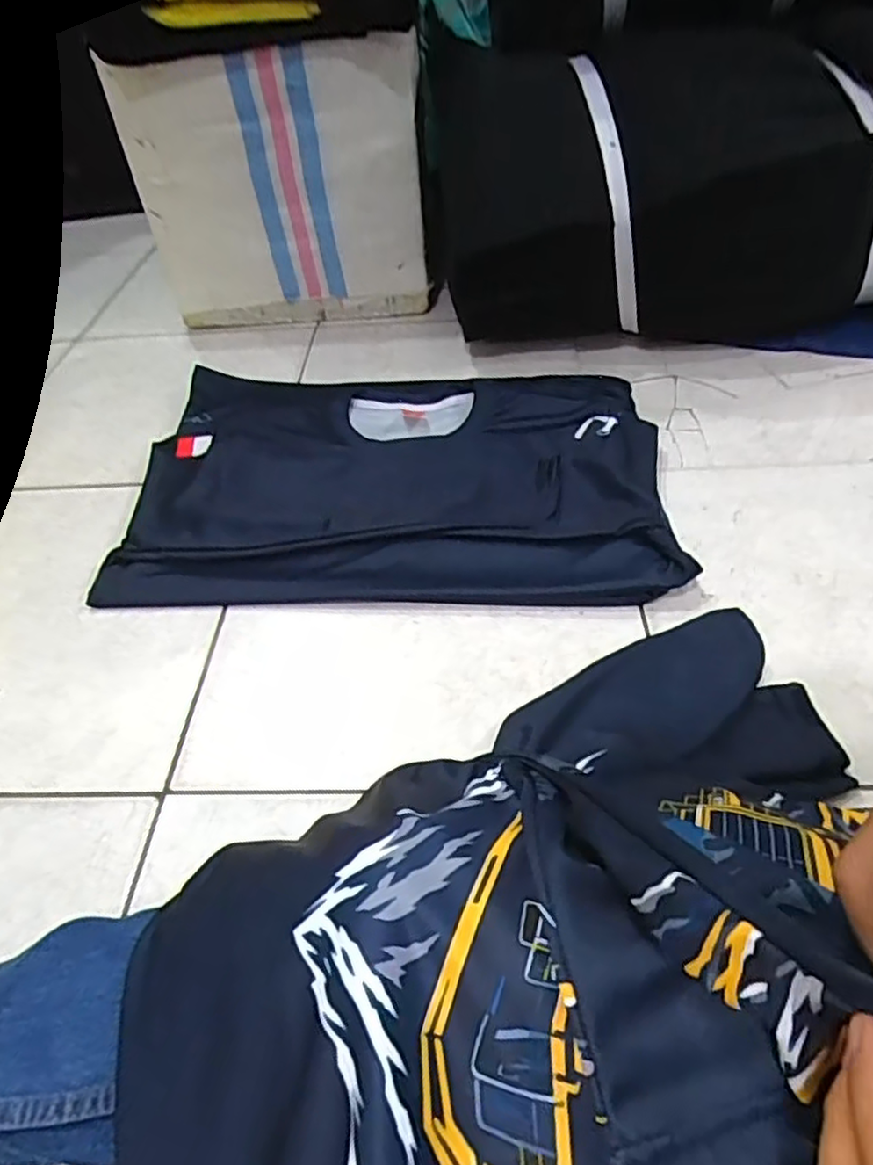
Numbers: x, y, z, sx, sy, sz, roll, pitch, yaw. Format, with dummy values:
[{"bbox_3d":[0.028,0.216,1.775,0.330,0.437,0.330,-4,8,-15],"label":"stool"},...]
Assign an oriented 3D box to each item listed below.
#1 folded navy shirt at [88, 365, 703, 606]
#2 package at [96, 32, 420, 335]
[{"bbox_3d":[-0.042,-0.136,0.776,0.569,0.032,0.398,0,46,2],"label":"folded navy shirt"},{"bbox_3d":[-0.215,-0.541,0.955,0.400,0.338,0.064,-9,46,-2],"label":"package"}]

